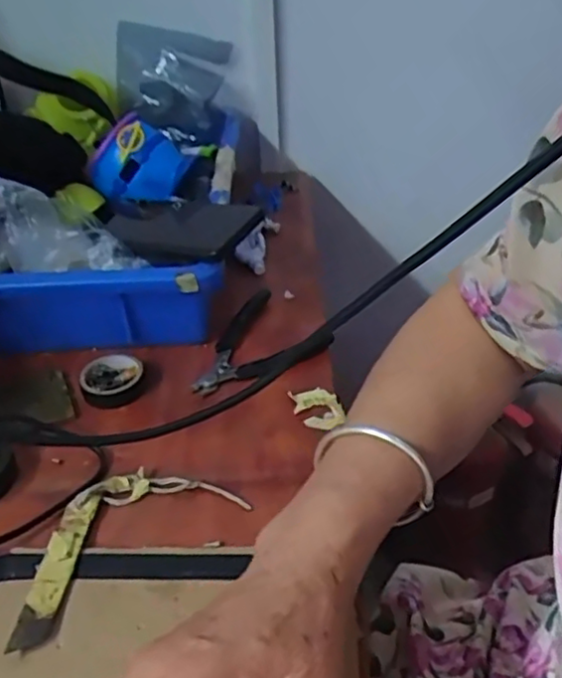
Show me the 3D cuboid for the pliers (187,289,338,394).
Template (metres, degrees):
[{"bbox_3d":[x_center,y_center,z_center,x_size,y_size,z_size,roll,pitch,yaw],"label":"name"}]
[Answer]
[{"bbox_3d":[-0.029,0.005,0.528,0.118,0.011,0.090,-29,46,-31],"label":"pliers"}]

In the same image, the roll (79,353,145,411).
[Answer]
[{"bbox_3d":[-0.126,0.030,0.493,0.047,0.013,0.048,-1,38,1],"label":"roll"}]

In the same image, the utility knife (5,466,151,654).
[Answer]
[{"bbox_3d":[-0.120,0.119,0.376,0.037,0.009,0.122,11,40,16],"label":"utility knife"}]

